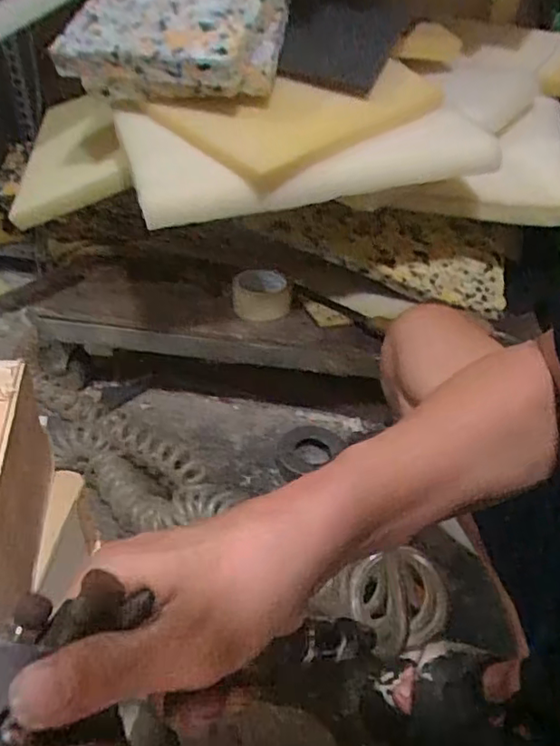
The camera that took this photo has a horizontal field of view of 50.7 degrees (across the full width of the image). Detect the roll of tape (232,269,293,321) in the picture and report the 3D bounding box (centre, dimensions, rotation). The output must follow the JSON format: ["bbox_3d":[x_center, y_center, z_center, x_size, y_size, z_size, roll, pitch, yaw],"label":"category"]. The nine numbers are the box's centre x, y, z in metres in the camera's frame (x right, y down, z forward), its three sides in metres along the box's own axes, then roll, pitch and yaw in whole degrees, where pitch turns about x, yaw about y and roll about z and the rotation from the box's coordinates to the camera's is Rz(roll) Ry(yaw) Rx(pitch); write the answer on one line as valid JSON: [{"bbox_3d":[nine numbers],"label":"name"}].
[{"bbox_3d":[-0.031,-0.123,0.954,0.094,0.049,0.093,-5,37,-10],"label":"roll of tape"}]

